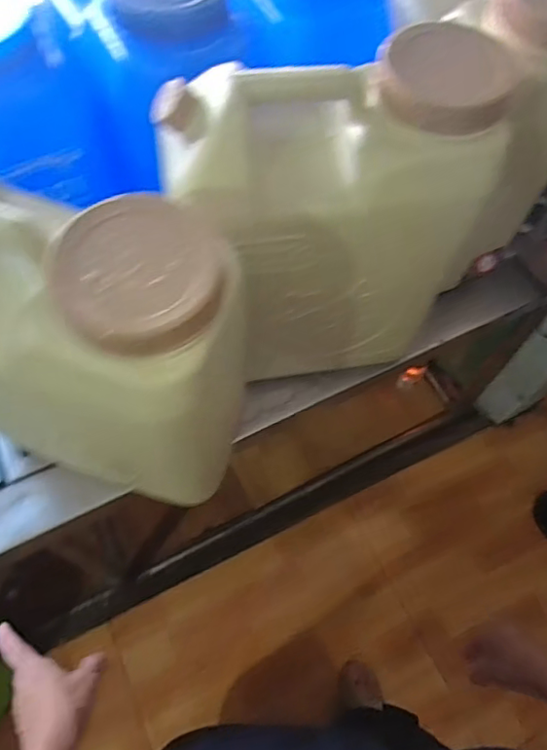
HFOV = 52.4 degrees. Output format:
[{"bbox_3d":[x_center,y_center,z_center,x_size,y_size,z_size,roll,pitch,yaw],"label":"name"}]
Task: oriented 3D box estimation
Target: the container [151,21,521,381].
[{"bbox_3d":[0.058,-0.147,0.627,0.292,0.372,0.134,-20,65,-11],"label":"container"}]

